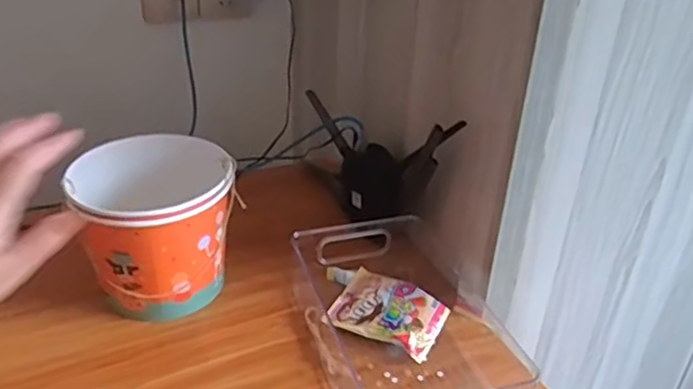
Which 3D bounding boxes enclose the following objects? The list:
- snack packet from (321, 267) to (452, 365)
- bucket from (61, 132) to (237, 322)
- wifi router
[{"bbox_3d":[0.044,0.124,0.658,0.114,0.028,0.079,18,34,23],"label":"snack packet"},{"bbox_3d":[-0.205,0.037,0.679,0.152,0.148,0.156,2,31,-1],"label":"bucket"},{"bbox_3d":[0.019,-0.055,0.789,0.048,0.168,0.311,-13,35,-25],"label":"wifi router"}]

